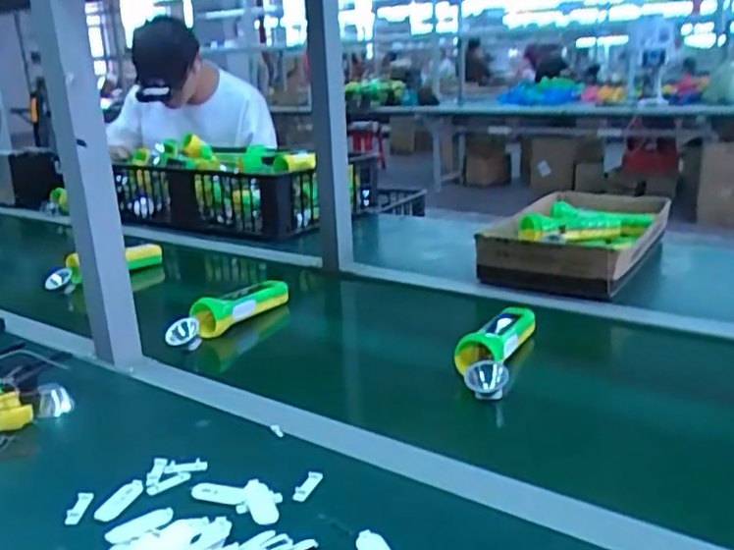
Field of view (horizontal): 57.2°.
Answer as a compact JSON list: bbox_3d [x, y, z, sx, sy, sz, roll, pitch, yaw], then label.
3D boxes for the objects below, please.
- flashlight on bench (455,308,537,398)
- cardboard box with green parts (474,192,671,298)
[{"bbox_3d":[0.149,0.077,0.787,0.065,0.046,0.217,5,19,22],"label":"flashlight on bench"},{"bbox_3d":[0.379,-0.074,1.171,0.229,0.092,0.500,8,21,29],"label":"cardboard box with green parts"}]

